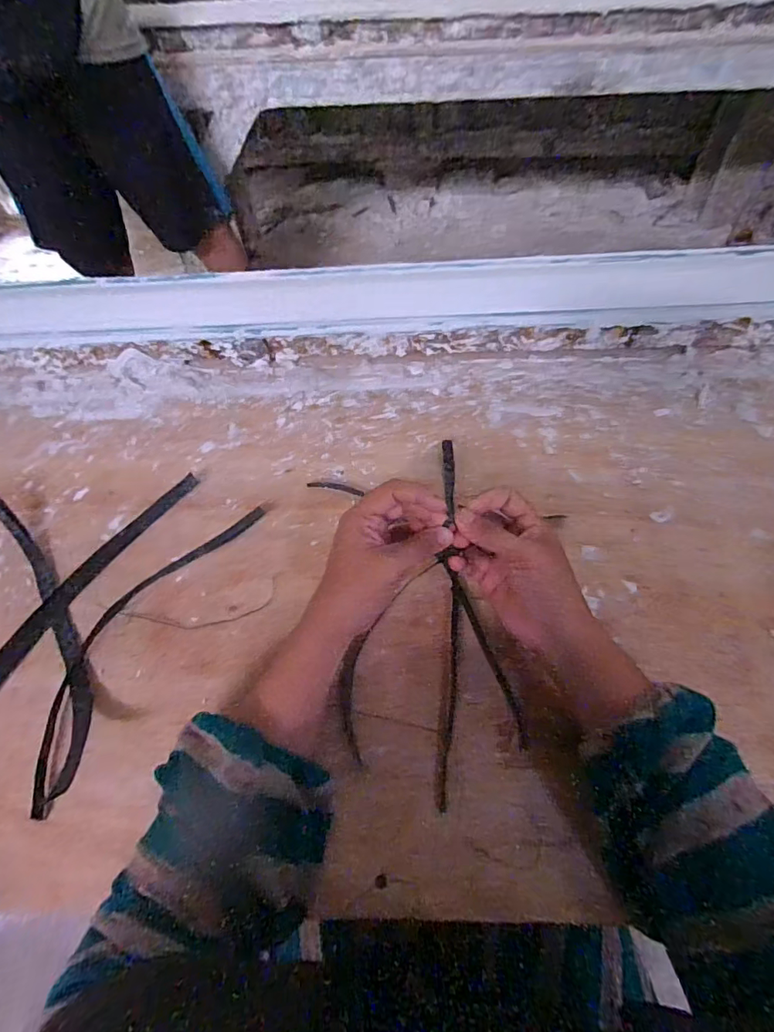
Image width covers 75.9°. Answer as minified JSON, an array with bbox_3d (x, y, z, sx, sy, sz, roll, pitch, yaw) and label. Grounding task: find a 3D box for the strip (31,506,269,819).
[{"bbox_3d":[-0.202,0.087,0.404,0.065,0.017,0.268,22,64,15],"label":"strip"}]

